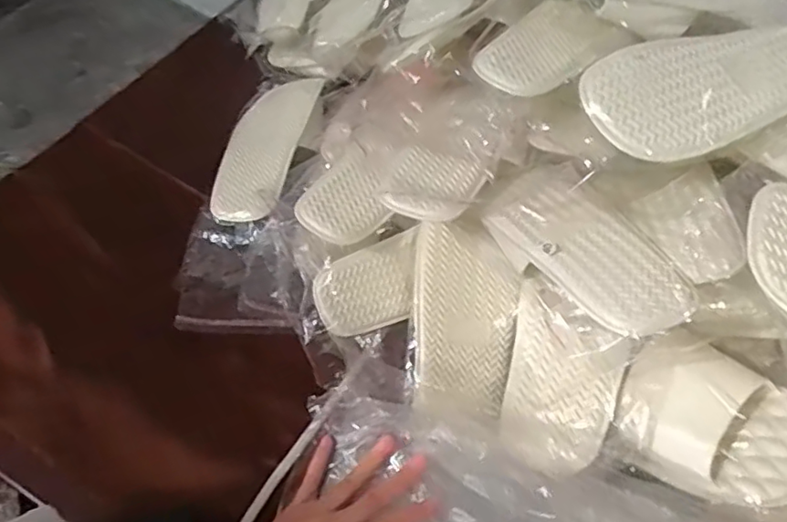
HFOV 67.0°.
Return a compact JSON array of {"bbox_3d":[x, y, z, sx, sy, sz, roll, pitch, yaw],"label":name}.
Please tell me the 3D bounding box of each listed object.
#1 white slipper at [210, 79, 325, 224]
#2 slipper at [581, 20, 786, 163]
[{"bbox_3d":[-0.143,-0.145,0.694,0.096,0.036,0.233,11,58,3],"label":"white slipper"},{"bbox_3d":[0.264,-0.145,0.477,0.232,0.037,0.104,-19,61,-15],"label":"slipper"}]

